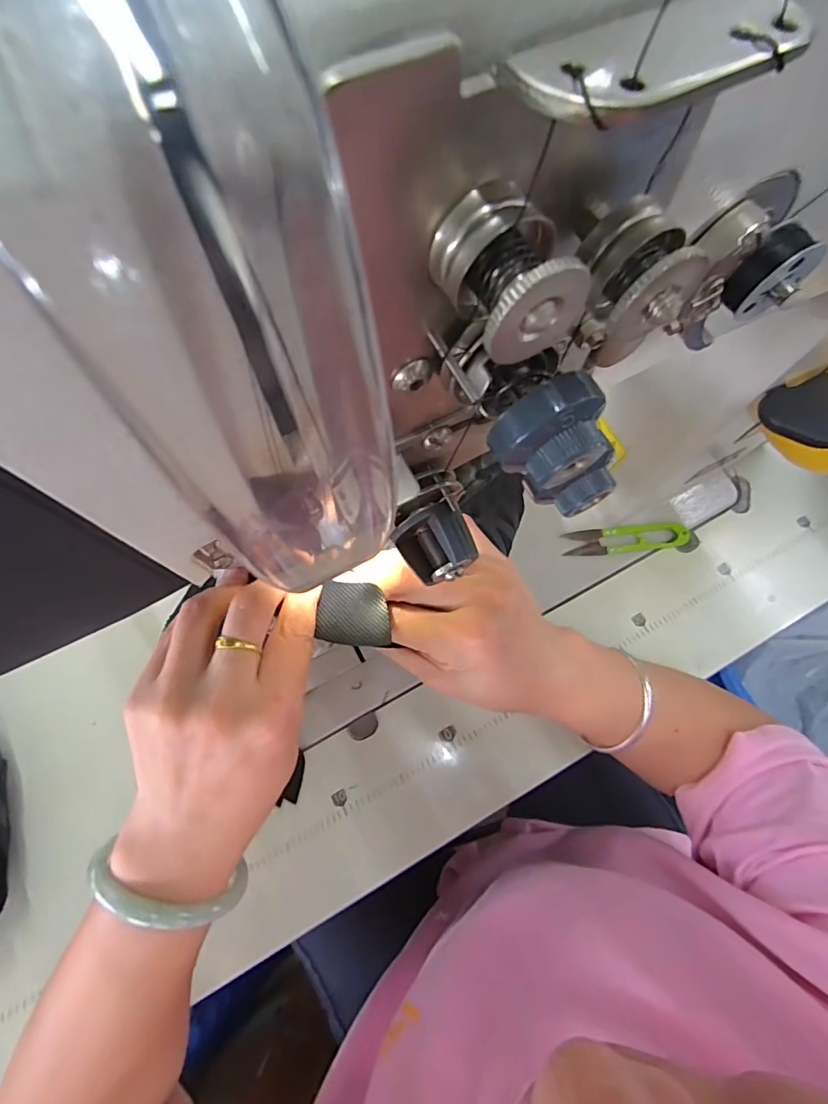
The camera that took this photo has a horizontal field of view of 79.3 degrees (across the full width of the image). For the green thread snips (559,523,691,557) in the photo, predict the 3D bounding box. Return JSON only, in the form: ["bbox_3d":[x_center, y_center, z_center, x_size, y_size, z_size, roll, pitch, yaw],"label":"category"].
[{"bbox_3d":[0.203,-0.013,0.473,0.118,0.008,0.028,-4,70,-2],"label":"green thread snips"}]

